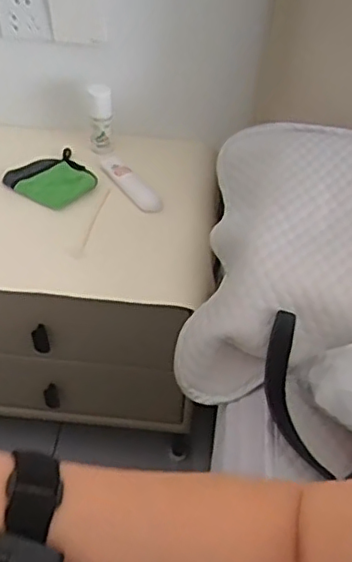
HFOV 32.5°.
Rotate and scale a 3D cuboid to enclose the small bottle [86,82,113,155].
[{"bbox_3d":[-0.129,-0.271,1.028,0.041,0.115,0.043,-2,45,-4],"label":"small bottle"}]

